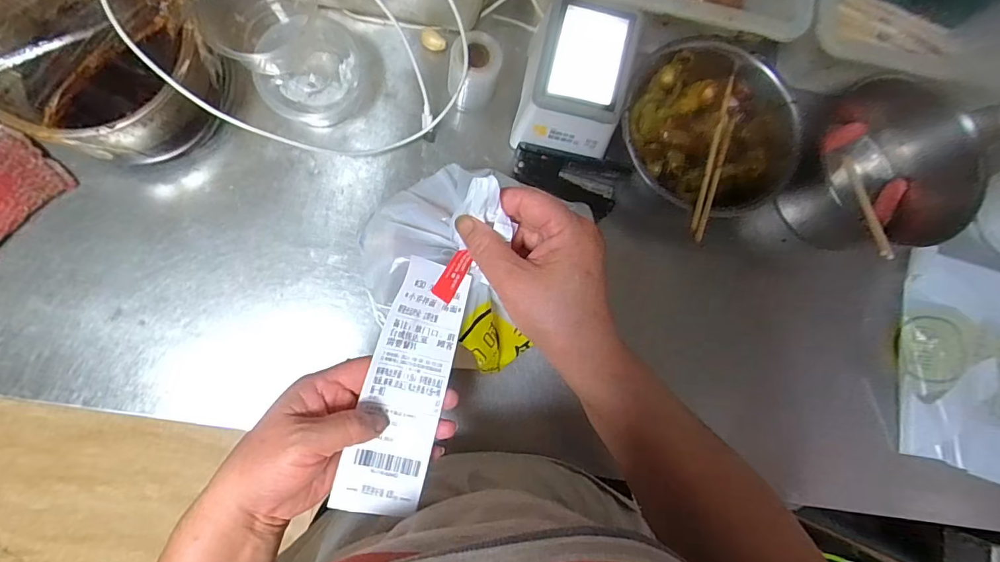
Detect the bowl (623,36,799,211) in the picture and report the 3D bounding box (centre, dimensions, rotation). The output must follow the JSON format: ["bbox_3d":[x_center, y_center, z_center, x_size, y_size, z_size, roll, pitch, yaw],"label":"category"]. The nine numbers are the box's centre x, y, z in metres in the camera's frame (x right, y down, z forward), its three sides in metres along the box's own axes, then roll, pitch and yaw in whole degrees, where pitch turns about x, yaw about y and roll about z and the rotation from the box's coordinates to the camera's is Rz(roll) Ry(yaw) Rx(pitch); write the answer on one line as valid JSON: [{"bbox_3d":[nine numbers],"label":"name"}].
[{"bbox_3d":[0.214,-0.155,0.516,0.169,0.066,0.180,1,83,-7],"label":"bowl"}]

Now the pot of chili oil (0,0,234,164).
[{"bbox_3d":[-0.348,-0.194,0.433,0.175,0.113,0.165,1,83,-7],"label":"pot of chili oil"}]

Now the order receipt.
[{"bbox_3d":[-0.061,0.069,0.327,0.051,0.028,0.163,14,80,-5],"label":"order receipt"}]

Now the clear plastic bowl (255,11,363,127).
[{"bbox_3d":[-0.187,-0.210,0.490,0.090,0.053,0.097,1,83,-7],"label":"clear plastic bowl"}]

